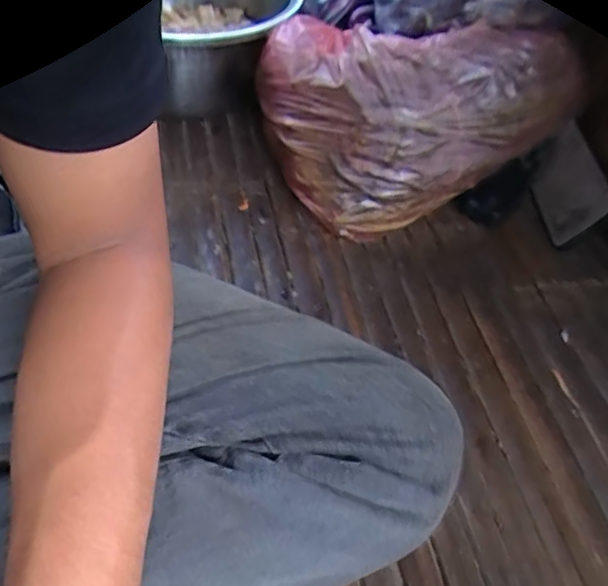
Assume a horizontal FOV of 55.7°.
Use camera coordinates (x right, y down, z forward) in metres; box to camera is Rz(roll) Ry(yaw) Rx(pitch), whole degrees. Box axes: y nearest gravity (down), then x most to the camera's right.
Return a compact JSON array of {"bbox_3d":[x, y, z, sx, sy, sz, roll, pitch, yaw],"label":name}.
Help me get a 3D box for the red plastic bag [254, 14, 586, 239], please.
[{"bbox_3d":[0.110,-0.200,0.626,0.273,0.171,0.222,-18,55,-22],"label":"red plastic bag"}]

